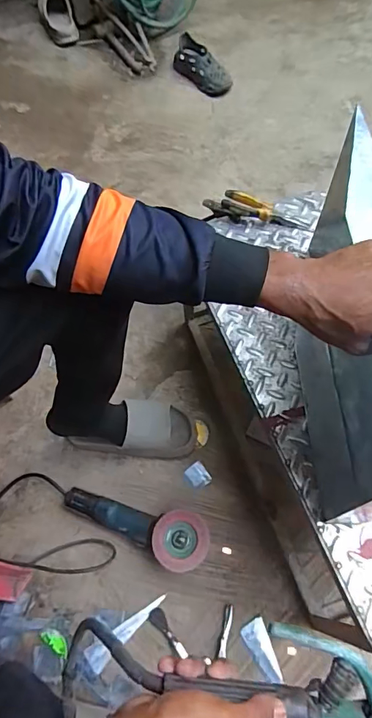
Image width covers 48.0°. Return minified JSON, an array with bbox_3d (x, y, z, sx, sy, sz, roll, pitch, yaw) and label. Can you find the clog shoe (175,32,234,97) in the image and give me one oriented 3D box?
[{"bbox_3d":[0.046,-1.046,1.503,0.106,0.095,0.310,-32,64,-13],"label":"clog shoe"}]

